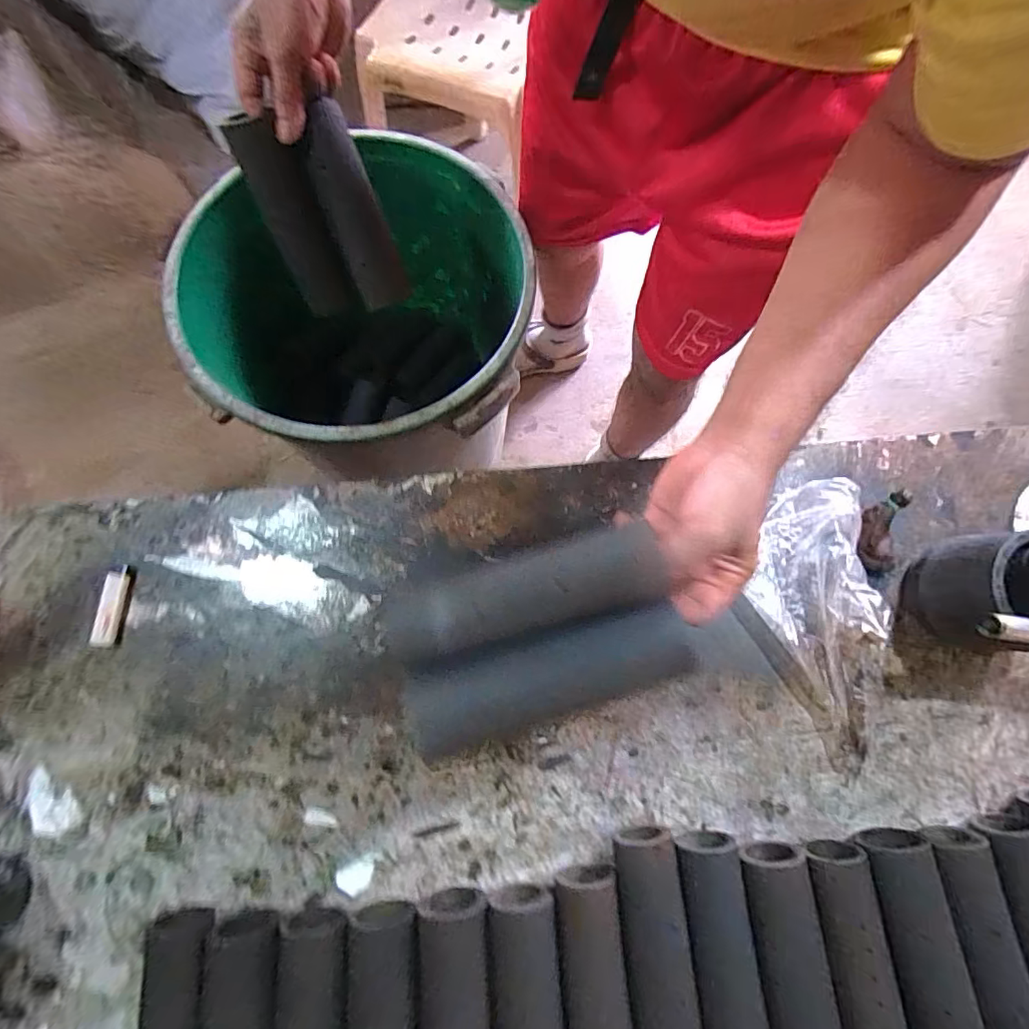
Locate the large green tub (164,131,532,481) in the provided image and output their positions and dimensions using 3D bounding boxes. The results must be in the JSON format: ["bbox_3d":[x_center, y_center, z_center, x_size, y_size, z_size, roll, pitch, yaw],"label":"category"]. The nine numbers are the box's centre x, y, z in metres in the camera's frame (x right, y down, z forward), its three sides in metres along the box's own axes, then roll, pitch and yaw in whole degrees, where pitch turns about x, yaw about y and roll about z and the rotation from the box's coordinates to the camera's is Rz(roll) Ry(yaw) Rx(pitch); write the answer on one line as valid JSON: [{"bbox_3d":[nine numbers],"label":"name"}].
[{"bbox_3d":[-0.201,-0.250,0.799,0.429,0.360,0.415,0,79,-1],"label":"large green tub"}]

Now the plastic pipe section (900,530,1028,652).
[{"bbox_3d":[0.429,0.065,0.464,0.099,0.124,0.090,0,79,-1],"label":"plastic pipe section"}]

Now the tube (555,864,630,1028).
[{"bbox_3d":[0.067,0.400,0.427,0.057,0.046,0.186,-3,77,-2],"label":"tube"}]

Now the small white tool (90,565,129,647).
[{"bbox_3d":[-0.400,0.091,0.514,0.022,0.010,0.077,4,79,0],"label":"small white tool"}]

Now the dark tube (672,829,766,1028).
[{"bbox_3d":[0.173,0.376,0.439,0.058,0.044,0.193,-3,77,-2],"label":"dark tube"}]

